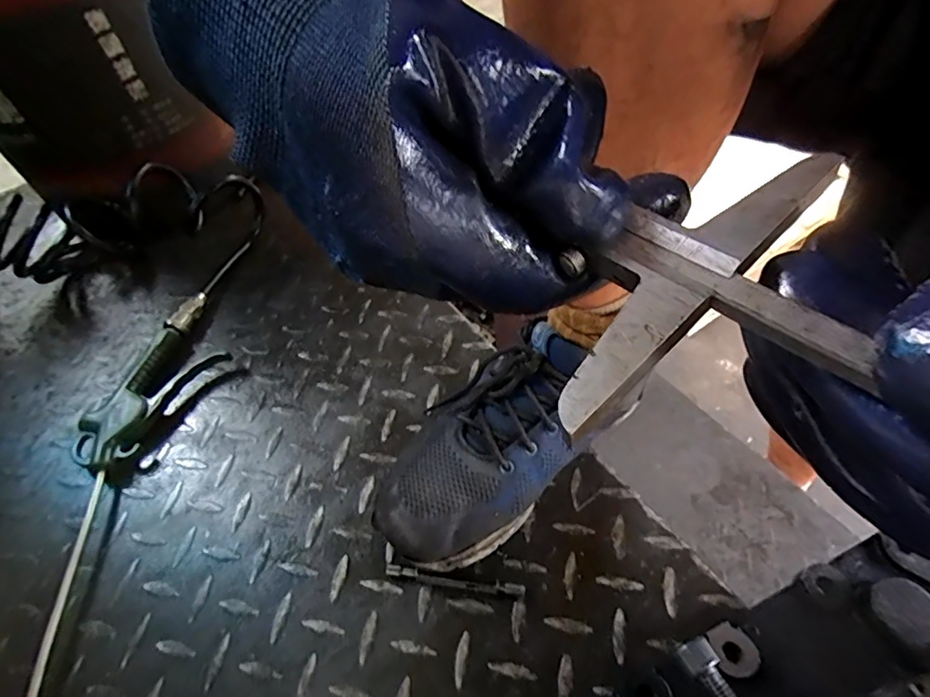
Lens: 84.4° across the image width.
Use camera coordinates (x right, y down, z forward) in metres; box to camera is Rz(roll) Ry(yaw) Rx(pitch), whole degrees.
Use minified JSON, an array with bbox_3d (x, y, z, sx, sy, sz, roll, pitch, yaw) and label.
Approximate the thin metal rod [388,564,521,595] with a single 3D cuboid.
[{"bbox_3d":[-0.007,0.151,0.335,0.091,0.011,0.008,4,50,9],"label":"thin metal rod"}]

